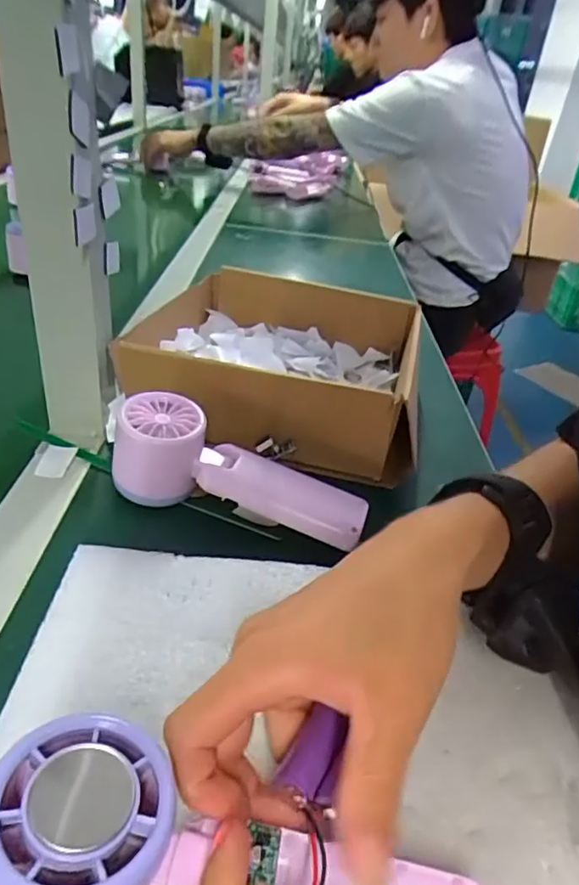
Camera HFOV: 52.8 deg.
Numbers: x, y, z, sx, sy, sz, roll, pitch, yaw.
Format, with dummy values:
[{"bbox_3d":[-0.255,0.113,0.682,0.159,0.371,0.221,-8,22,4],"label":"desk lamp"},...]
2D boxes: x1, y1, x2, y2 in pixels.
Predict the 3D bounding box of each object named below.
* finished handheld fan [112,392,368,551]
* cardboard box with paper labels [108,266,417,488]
[{"bbox_3d":[-0.032,0.024,0.372,0.158,0.053,0.049,20,33,-1],"label":"finished handheld fan"},{"bbox_3d":[-0.005,-0.069,0.487,0.210,0.064,0.245,11,32,8],"label":"cardboard box with paper labels"}]

